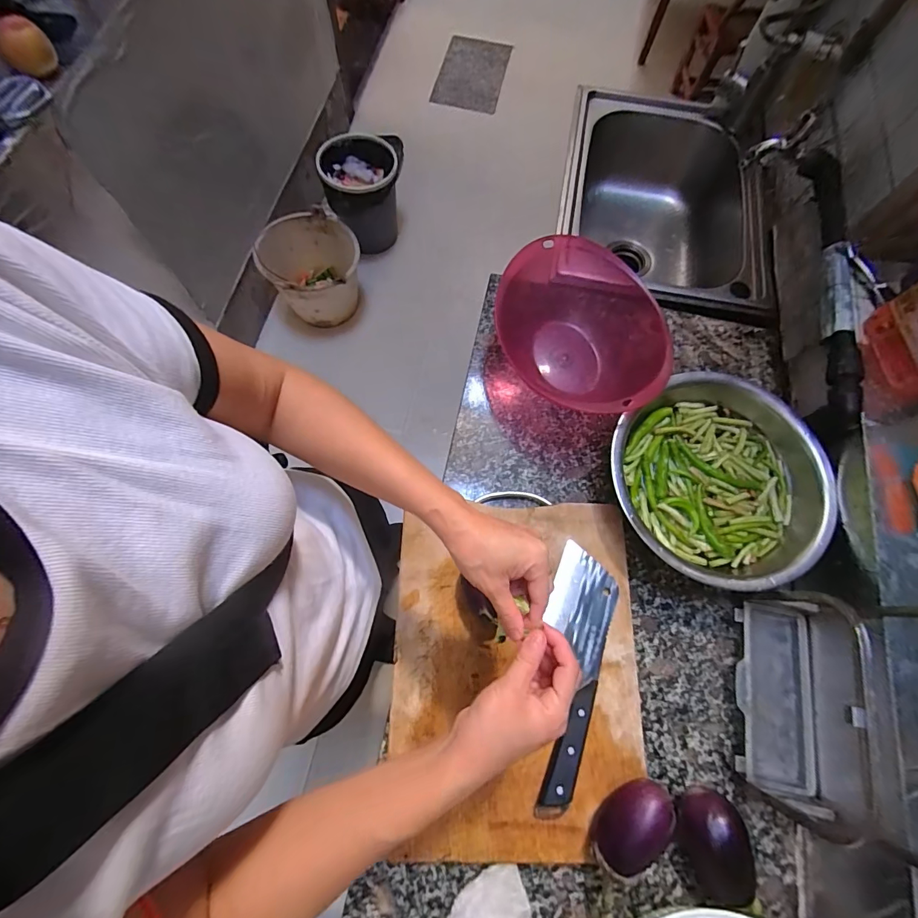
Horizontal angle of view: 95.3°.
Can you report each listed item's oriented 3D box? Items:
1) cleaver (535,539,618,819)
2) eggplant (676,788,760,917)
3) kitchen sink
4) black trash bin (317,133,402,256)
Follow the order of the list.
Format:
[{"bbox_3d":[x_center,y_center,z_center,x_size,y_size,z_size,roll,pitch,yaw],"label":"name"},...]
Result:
[{"bbox_3d":[0.133,0.255,0.501,0.074,0.022,0.292,17,73,3],"label":"cleaver"},{"bbox_3d":[0.285,0.422,0.454,0.065,0.049,0.111,-21,75,-9],"label":"eggplant"},{"bbox_3d":[0.413,-0.483,0.910,0.426,0.216,0.497,14,73,2],"label":"kitchen sink"},{"bbox_3d":[-0.315,-0.898,1.459,0.272,0.297,0.235,-15,74,-7],"label":"black trash bin"}]

